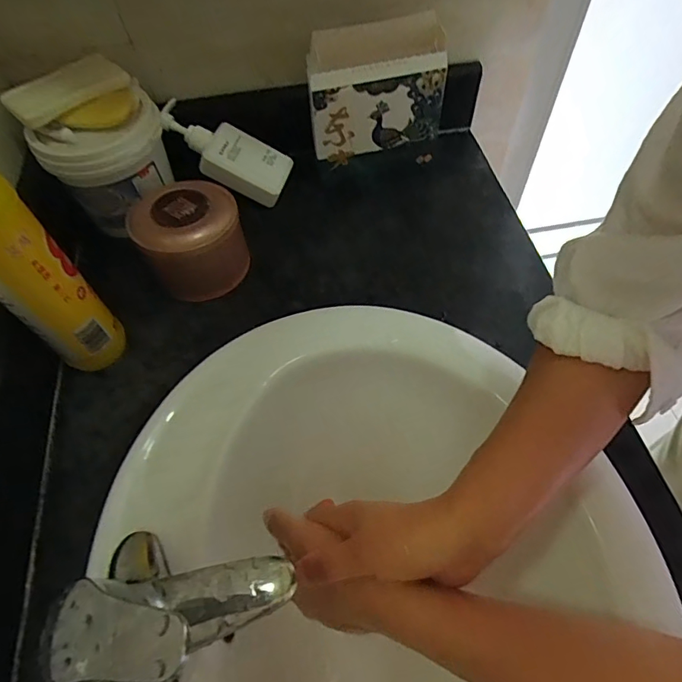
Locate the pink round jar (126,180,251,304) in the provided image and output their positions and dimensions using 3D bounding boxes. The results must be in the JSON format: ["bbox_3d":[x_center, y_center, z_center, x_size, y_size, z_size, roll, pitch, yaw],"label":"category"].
[{"bbox_3d":[-0.145,-0.098,0.472,0.099,0.084,0.099,-27,60,-13],"label":"pink round jar"}]

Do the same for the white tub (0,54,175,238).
[{"bbox_3d":[-0.245,-0.203,0.490,0.122,0.142,0.111,-28,60,-14],"label":"white tub"}]

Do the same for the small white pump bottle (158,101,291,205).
[{"bbox_3d":[-0.133,-0.217,0.535,0.151,0.028,0.069,29,61,-9],"label":"small white pump bottle"}]

